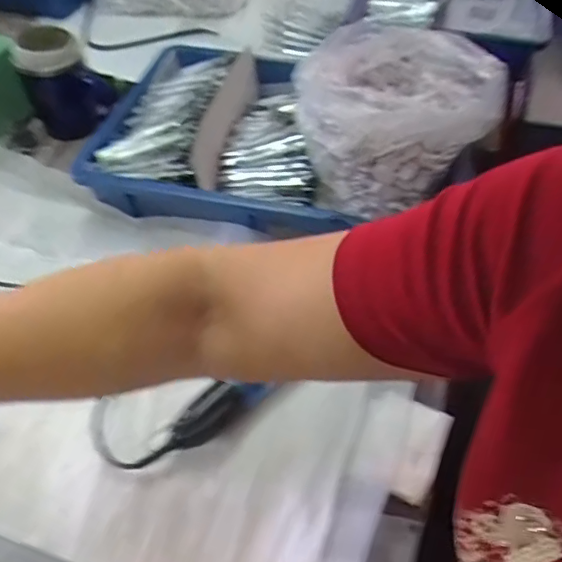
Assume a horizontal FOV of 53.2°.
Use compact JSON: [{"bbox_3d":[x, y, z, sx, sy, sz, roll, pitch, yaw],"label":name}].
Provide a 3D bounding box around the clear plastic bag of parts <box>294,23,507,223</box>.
[{"bbox_3d":[0.118,-0.176,0.610,0.187,0.132,0.179,-17,53,-11],"label":"clear plastic bag of parts"}]

